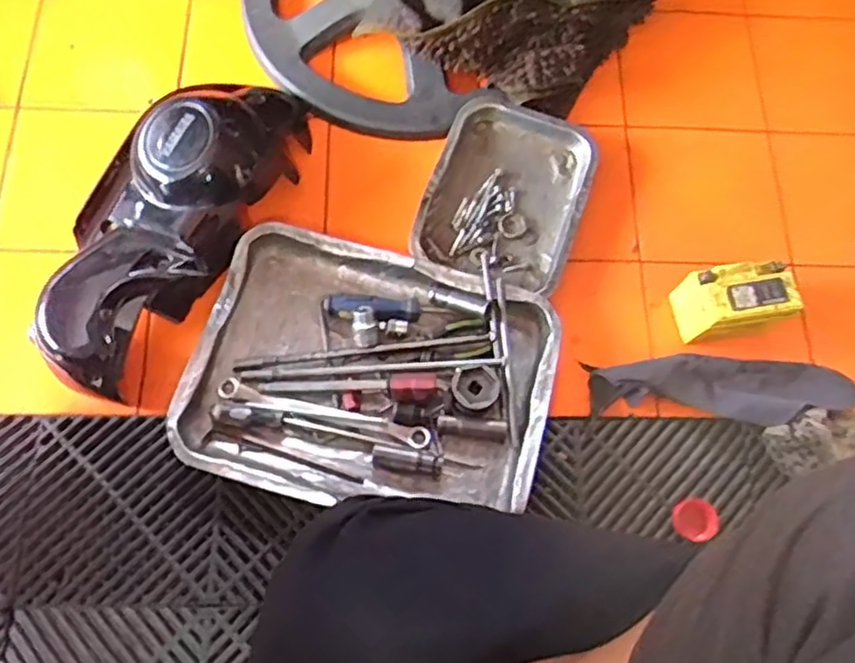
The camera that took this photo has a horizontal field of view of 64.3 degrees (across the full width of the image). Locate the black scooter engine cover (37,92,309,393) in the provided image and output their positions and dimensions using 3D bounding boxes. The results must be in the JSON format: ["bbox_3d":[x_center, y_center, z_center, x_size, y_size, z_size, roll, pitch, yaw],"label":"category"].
[{"bbox_3d":[-0.300,-0.146,0.793,0.190,0.098,0.436,27,72,6],"label":"black scooter engine cover"}]

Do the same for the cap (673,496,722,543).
[{"bbox_3d":[0.300,0.210,0.759,0.045,0.020,0.045,1,72,-2],"label":"cap"}]

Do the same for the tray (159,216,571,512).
[{"bbox_3d":[-0.062,0.050,0.773,0.393,0.041,0.295,14,72,2],"label":"tray"}]

